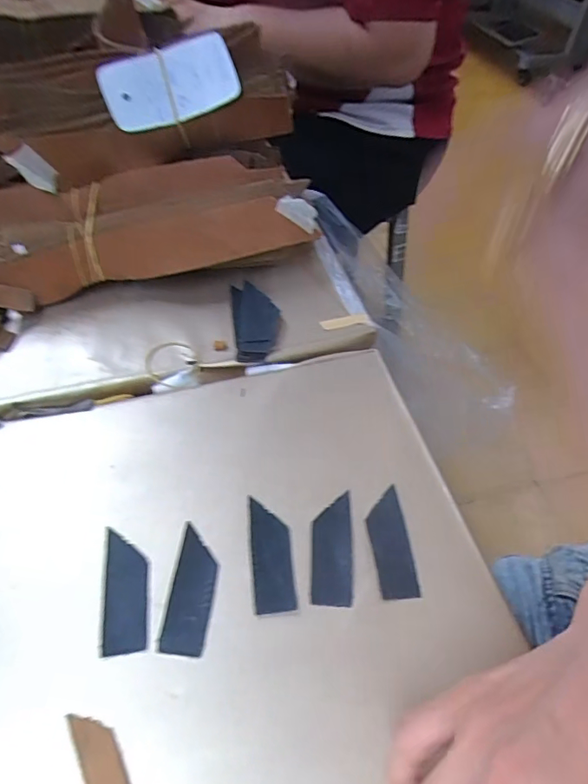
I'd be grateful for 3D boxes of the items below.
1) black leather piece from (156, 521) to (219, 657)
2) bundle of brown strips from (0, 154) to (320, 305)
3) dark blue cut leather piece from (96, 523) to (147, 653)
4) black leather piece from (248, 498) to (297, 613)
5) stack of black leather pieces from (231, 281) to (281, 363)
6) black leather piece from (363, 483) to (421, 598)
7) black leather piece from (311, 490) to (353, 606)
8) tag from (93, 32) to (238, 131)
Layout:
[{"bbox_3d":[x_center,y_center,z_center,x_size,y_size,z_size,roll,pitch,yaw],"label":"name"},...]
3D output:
[{"bbox_3d":[-0.054,0.104,0.270,0.023,0.004,0.064,6,51,2],"label":"black leather piece"},{"bbox_3d":[-0.118,-0.135,0.401,0.265,0.031,0.091,-12,84,-8],"label":"bundle of brown strips"},{"bbox_3d":[-0.089,0.103,0.269,0.023,0.004,0.062,-5,52,-7],"label":"dark blue cut leather piece"},{"bbox_3d":[-0.013,0.088,0.282,0.022,0.004,0.061,-3,51,-6],"label":"black leather piece"},{"bbox_3d":[-0.029,-0.054,0.390,0.034,0.008,0.078,-4,51,-7],"label":"stack of black leather pieces"},{"bbox_3d":[0.054,0.085,0.290,0.021,0.004,0.061,-4,51,-6],"label":"black leather piece"},{"bbox_3d":[0.021,0.086,0.286,0.022,0.004,0.062,3,51,-1],"label":"black leather piece"},{"bbox_3d":[-0.102,-0.257,0.424,0.109,0.057,0.012,-22,12,-8],"label":"tag"}]

